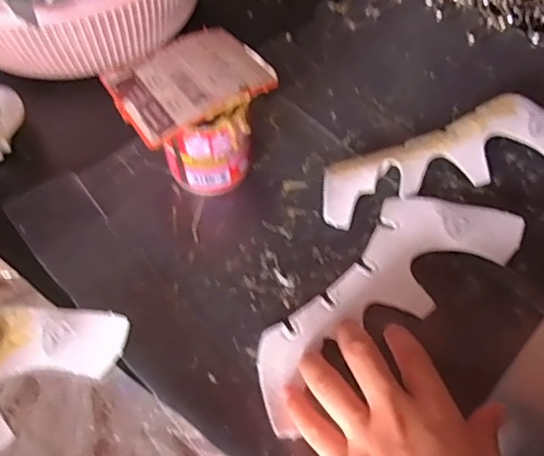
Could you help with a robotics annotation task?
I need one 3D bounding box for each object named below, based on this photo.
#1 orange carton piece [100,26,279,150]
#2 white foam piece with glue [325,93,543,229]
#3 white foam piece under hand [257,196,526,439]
[{"bbox_3d":[-0.057,-0.104,0.382,0.102,0.009,0.080,-28,63,-15],"label":"orange carton piece"},{"bbox_3d":[0.135,-0.057,0.417,0.212,0.016,0.070,-14,60,-8],"label":"white foam piece with glue"},{"bbox_3d":[0.070,0.037,0.370,0.212,0.009,0.076,-35,65,-16],"label":"white foam piece under hand"}]

